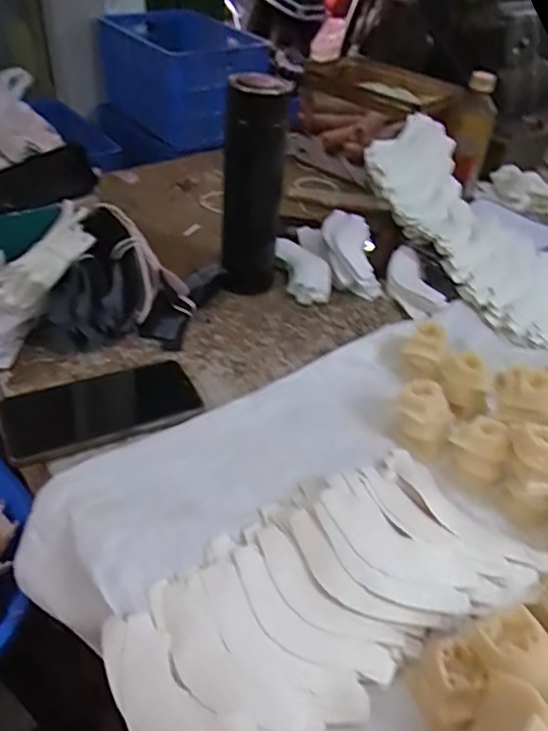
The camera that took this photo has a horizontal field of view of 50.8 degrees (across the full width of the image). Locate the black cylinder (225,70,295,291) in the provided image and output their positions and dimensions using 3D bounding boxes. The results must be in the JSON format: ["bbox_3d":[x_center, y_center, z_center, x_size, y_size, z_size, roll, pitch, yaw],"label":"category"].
[{"bbox_3d":[-0.023,-0.188,0.634,0.060,0.228,0.066,4,40,-2],"label":"black cylinder"}]

